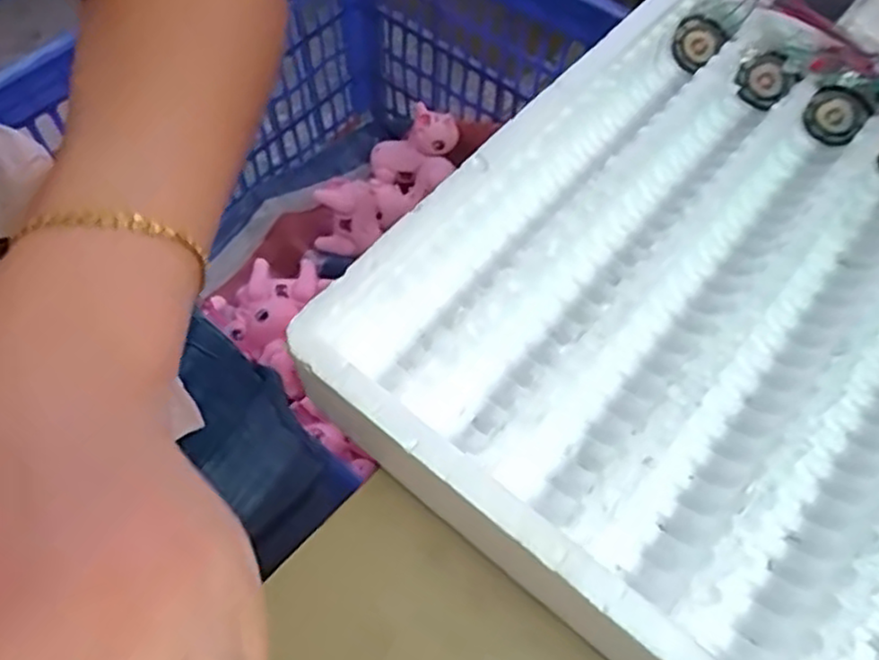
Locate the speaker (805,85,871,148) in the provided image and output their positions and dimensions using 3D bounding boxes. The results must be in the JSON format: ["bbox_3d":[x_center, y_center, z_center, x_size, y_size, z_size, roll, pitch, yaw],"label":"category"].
[{"bbox_3d":[0.163,-0.088,0.295,0.006,0.029,0.023,-36,66,-20],"label":"speaker"}]

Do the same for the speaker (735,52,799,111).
[{"bbox_3d":[0.138,-0.104,0.304,0.022,0.024,0.008,28,63,15],"label":"speaker"}]

